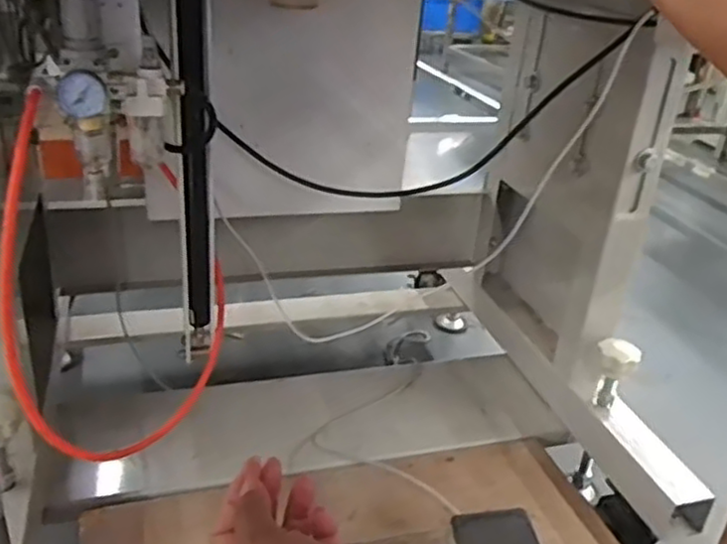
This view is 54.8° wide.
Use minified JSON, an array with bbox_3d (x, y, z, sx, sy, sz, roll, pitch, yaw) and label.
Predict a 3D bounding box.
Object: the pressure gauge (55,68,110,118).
[{"bbox_3d":[-0.251,-0.159,0.627,0.041,0.038,0.023,-7,30,-20],"label":"pressure gauge"}]

